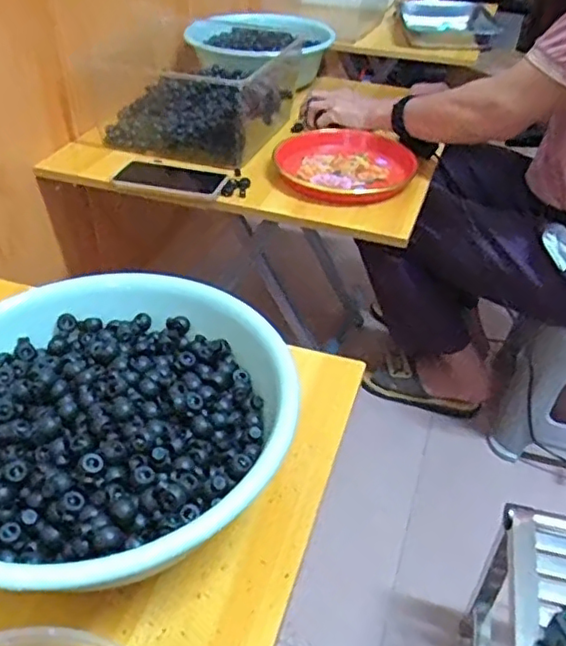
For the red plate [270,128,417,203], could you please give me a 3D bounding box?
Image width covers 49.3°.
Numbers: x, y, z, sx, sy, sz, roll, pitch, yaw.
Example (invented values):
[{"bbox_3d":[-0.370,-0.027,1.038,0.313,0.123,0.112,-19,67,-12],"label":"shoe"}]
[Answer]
[{"bbox_3d":[0.098,-0.246,0.969,0.224,0.041,0.186,-3,40,-6],"label":"red plate"}]

